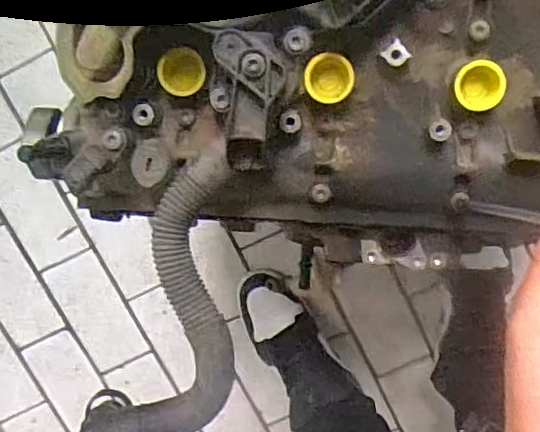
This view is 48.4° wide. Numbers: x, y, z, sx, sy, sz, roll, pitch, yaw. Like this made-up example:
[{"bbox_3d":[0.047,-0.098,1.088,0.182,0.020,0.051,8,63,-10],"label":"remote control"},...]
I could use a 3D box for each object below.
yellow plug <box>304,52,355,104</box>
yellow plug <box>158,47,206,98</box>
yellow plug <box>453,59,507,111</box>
[{"bbox_3d":[0.036,-0.083,0.360,0.029,0.010,0.029,0,103,1],"label":"yellow plug"},{"bbox_3d":[-0.053,-0.087,0.364,0.028,0.008,0.028,-3,103,2],"label":"yellow plug"},{"bbox_3d":[0.123,-0.077,0.358,0.027,0.020,0.028,0,103,1],"label":"yellow plug"}]

